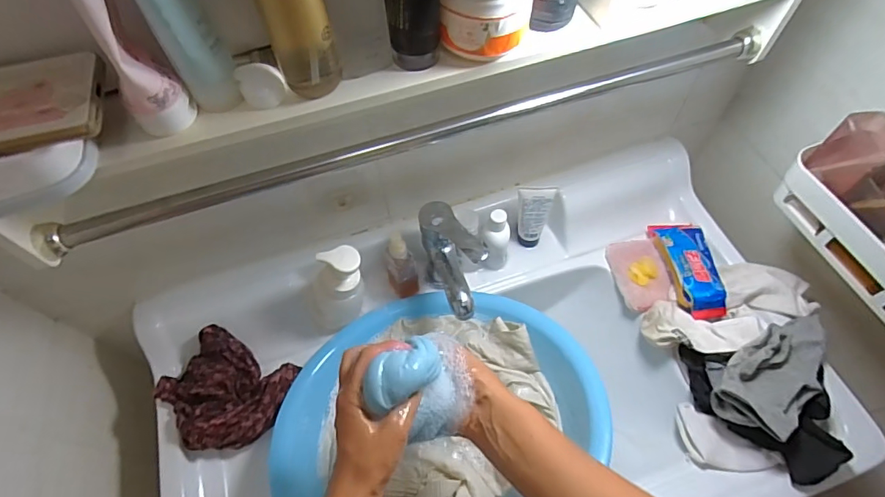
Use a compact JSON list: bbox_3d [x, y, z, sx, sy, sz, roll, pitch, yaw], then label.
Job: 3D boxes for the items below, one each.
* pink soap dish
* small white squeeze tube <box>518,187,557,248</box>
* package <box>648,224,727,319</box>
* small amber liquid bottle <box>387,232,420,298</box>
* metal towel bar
[{"bbox_3d":[0.291,0.034,0.695,0.070,0.023,0.112,-8,59,-3],"label":"pink soap dish"},{"bbox_3d":[0.128,-0.043,0.675,0.046,0.115,0.027,5,59,5],"label":"small white squeeze tube"},{"bbox_3d":[0.346,0.025,0.660,0.061,0.032,0.145,-4,59,0],"label":"package"},{"bbox_3d":[-0.054,0.023,0.637,0.038,0.123,0.035,-12,59,-5],"label":"small amber liquid bottle"},{"bbox_3d":[-0.006,-0.112,0.441,0.678,0.019,0.033,-18,60,-9],"label":"metal towel bar"}]

